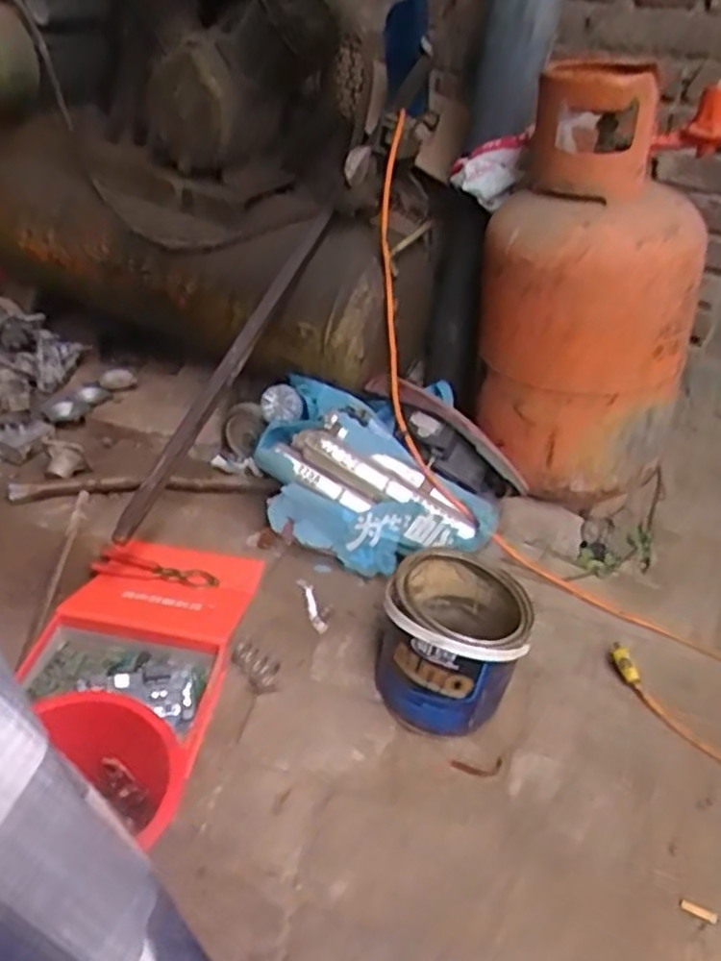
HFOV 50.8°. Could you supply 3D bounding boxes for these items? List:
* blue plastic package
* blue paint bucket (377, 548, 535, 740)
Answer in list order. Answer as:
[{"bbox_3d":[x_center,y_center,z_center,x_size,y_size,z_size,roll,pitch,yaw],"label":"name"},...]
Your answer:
[{"bbox_3d":[0.003,0.008,1.143,0.392,0.152,0.219,21,39,20],"label":"blue plastic package"},{"bbox_3d":[0.108,0.187,0.899,0.163,0.162,0.180,8,35,7],"label":"blue paint bucket"}]

